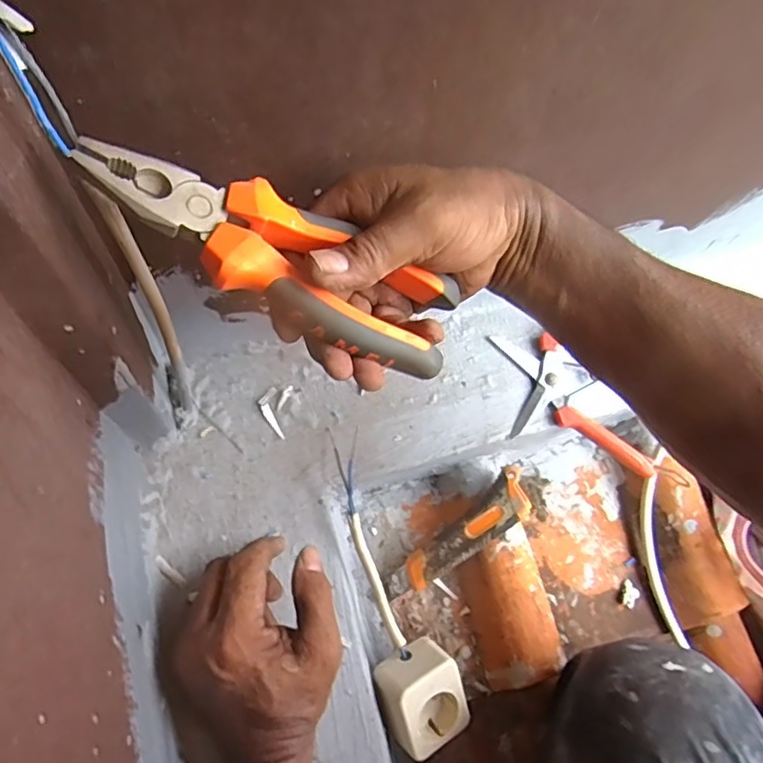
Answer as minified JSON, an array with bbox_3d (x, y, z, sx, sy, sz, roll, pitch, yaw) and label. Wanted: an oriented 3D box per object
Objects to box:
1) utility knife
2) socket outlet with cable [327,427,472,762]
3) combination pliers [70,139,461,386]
[{"bbox_3d":[0.067,0.138,0.509,0.154,0.016,0.039,-39,69,3],"label":"utility knife"},{"bbox_3d":[0.009,0.186,0.465,0.062,0.048,0.209,-20,84,-13],"label":"socket outlet with cable"},{"bbox_3d":[-0.047,-0.062,0.287,0.189,0.020,0.056,26,60,-19],"label":"combination pliers"}]

